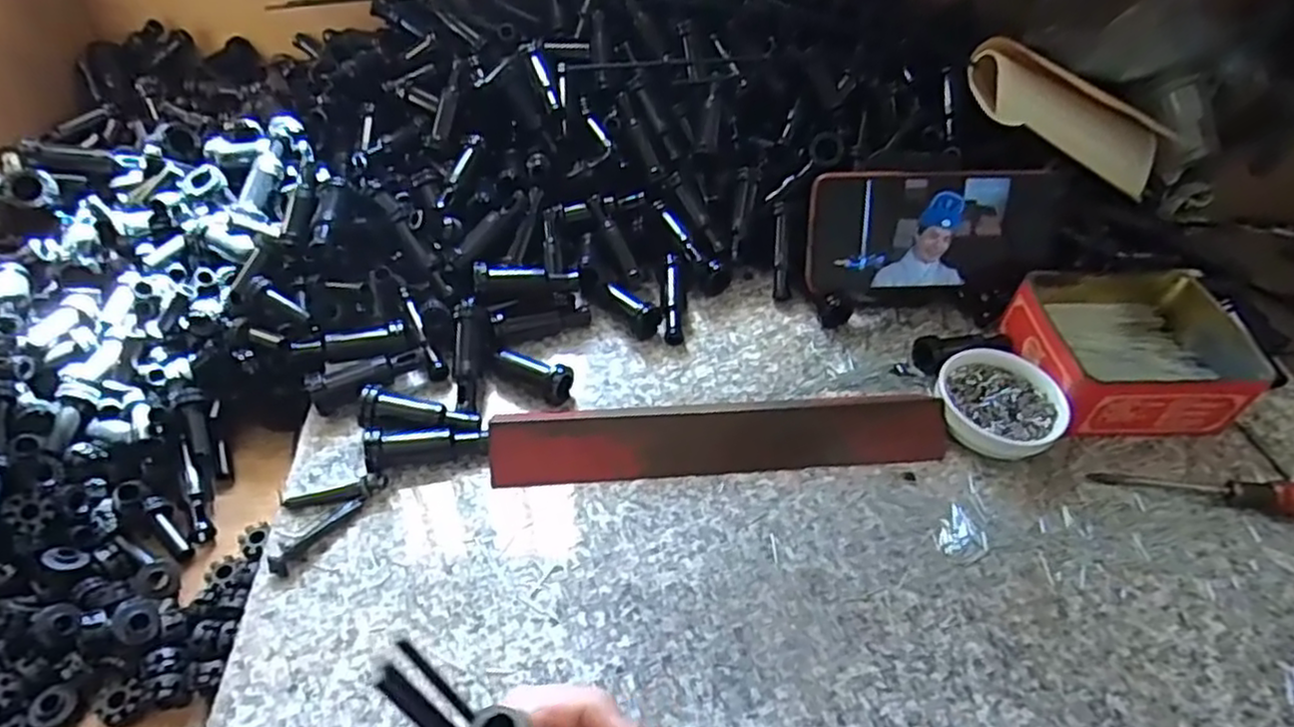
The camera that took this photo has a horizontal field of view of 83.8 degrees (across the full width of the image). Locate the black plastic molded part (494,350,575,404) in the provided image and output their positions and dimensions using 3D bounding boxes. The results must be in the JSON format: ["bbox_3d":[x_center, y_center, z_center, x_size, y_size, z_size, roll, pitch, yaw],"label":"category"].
[{"bbox_3d":[-0.069,0.008,0.429,0.051,0.021,0.019,17,49,12],"label":"black plastic molded part"}]

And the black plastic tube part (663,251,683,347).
[{"bbox_3d":[0.017,-0.044,0.483,0.012,0.018,0.067,1,47,-3],"label":"black plastic tube part"}]

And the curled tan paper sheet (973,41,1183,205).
[{"bbox_3d":[0.339,-0.186,0.560,0.212,0.046,0.062,12,46,-28],"label":"curled tan paper sheet"}]

